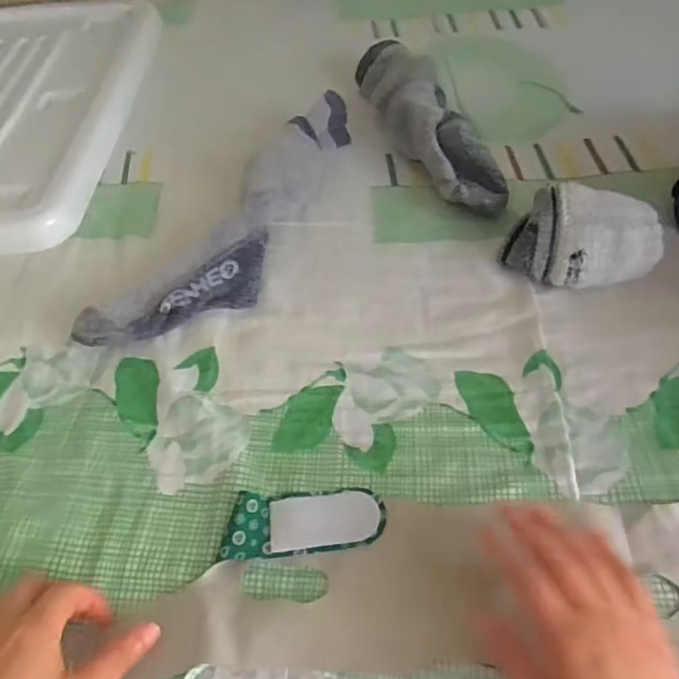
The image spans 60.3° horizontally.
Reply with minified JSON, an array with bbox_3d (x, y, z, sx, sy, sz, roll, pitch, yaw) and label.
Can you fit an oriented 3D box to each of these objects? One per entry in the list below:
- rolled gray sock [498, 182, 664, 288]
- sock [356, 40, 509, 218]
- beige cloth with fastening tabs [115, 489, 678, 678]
[{"bbox_3d":[0.224,-0.093,0.544,0.128,0.062,0.081,18,55,19],"label":"rolled gray sock"},{"bbox_3d":[0.102,-0.257,0.684,0.084,0.068,0.306,-18,52,-9],"label":"sock"},{"bbox_3d":[0.101,0.153,0.378,0.452,0.032,0.127,-1,54,5],"label":"beige cloth with fastening tabs"}]

